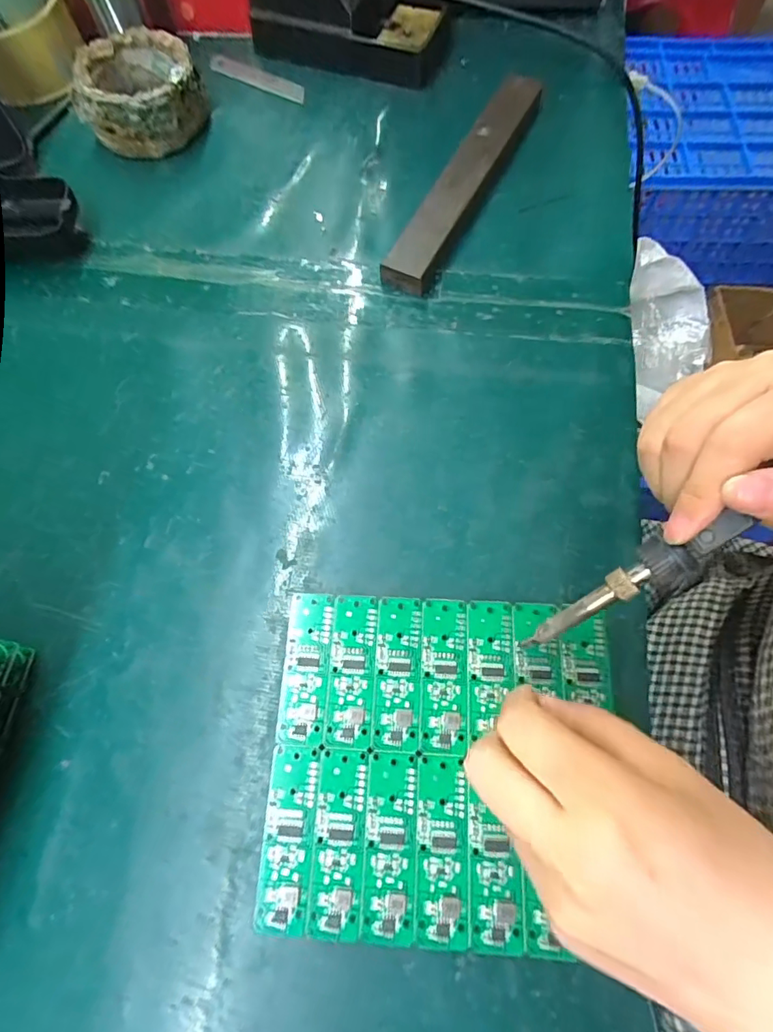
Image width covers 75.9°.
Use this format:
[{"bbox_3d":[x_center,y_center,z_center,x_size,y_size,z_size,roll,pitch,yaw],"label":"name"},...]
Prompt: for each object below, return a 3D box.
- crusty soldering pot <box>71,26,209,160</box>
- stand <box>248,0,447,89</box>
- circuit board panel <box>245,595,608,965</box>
[{"bbox_3d":[-0.185,-0.320,0.376,0.087,0.043,0.083,0,69,1],"label":"crusty soldering pot"},{"bbox_3d":[-0.025,-0.419,0.391,0.153,0.078,0.087,19,71,8],"label":"stand"},{"bbox_3d":[0.025,0.105,0.219,0.147,0.004,0.135,3,70,2],"label":"circuit board panel"}]

